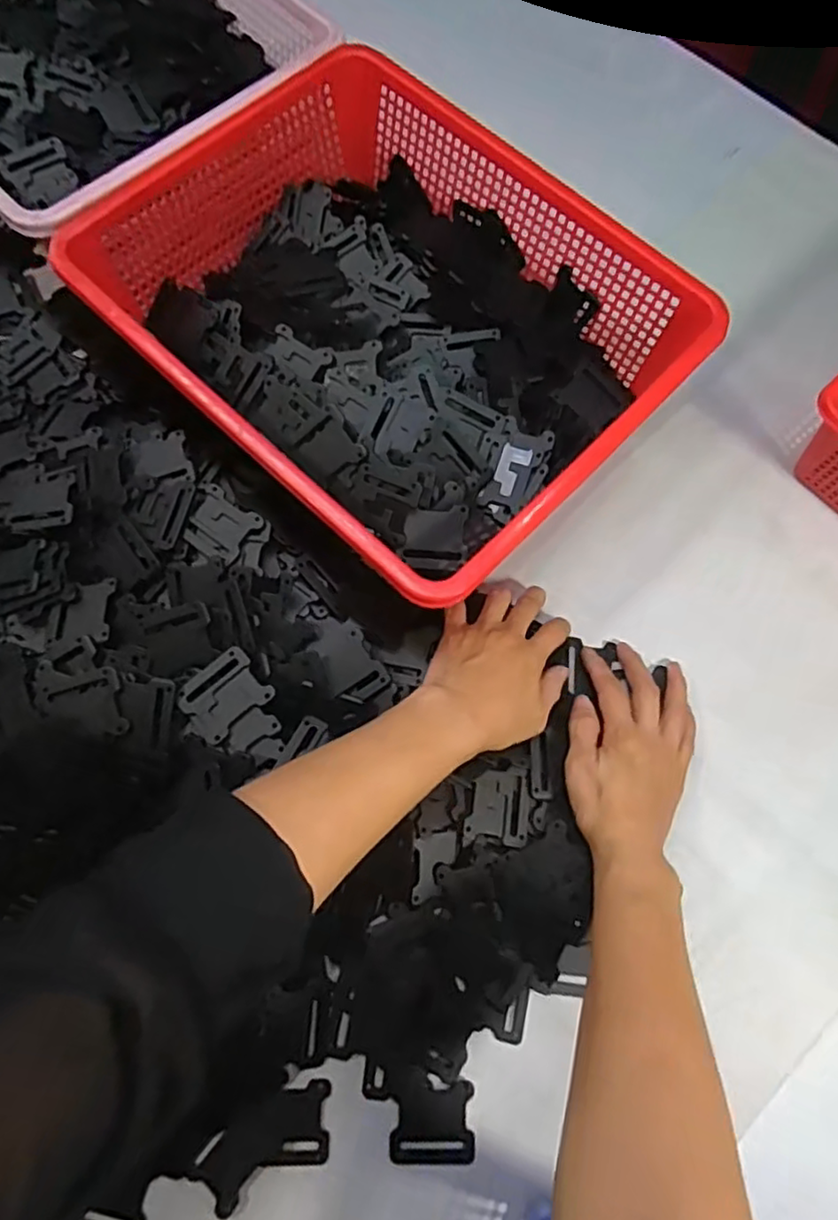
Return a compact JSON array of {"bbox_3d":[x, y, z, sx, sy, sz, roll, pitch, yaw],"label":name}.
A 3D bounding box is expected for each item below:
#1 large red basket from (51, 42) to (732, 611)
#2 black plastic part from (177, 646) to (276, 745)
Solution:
[{"bbox_3d":[-0.025,-0.211,0.494,0.379,0.093,0.300,43,76,11],"label":"large red basket"},{"bbox_3d":[-0.122,0.052,0.416,0.049,0.004,0.044,-40,78,-13],"label":"black plastic part"}]

